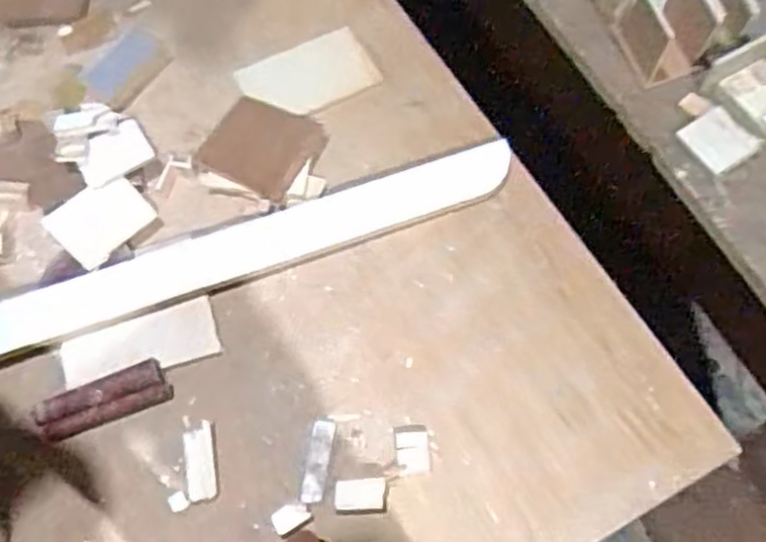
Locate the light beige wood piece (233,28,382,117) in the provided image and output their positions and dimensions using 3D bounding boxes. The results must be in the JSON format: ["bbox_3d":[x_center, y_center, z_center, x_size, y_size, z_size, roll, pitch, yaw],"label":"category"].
[{"bbox_3d":[-0.076,-0.193,0.714,0.125,0.009,0.075,-24,66,-8],"label":"light beige wood piece"}]

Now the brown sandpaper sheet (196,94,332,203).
[{"bbox_3d":[-0.113,-0.119,0.668,0.104,0.019,0.089,28,69,15],"label":"brown sandpaper sheet"}]

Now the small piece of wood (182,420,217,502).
[{"bbox_3d":[-0.141,0.147,0.559,0.023,0.013,0.057,-8,64,-1],"label":"small piece of wood"}]

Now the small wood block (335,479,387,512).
[{"bbox_3d":[-0.017,0.168,0.542,0.037,0.006,0.023,1,64,3],"label":"small wood block"}]

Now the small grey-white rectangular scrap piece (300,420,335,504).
[{"bbox_3d":[-0.051,0.146,0.557,0.018,0.004,0.063,7,65,6],"label":"small grey-white rectangular scrap piece"}]

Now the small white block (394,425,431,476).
[{"bbox_3d":[0.023,0.138,0.560,0.025,0.006,0.037,-6,64,0],"label":"small white block"}]

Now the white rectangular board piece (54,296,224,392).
[{"bbox_3d":[-0.202,0.062,0.599,0.123,0.012,0.051,-20,65,-6],"label":"white rectangular board piece"}]

